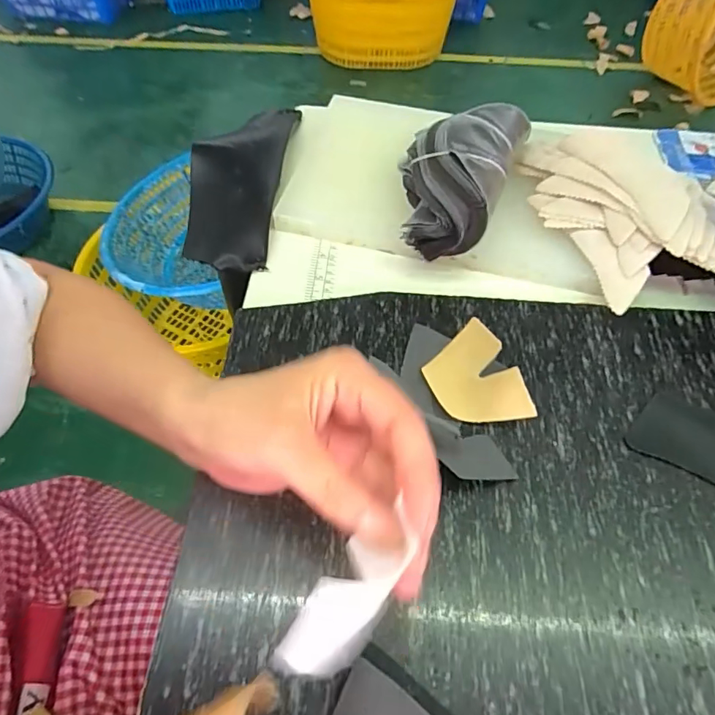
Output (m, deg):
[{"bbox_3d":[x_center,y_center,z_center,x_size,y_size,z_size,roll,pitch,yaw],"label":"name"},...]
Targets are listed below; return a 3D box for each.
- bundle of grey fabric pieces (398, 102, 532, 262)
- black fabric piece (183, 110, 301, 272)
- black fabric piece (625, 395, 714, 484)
[{"bbox_3d":[0.085,-0.164,0.424,0.089,0.065,0.186,20,58,12],"label":"bundle of grey fabric pieces"},{"bbox_3d":[-0.109,-0.181,0.462,0.074,0.041,0.231,3,56,0],"label":"black fabric piece"},{"bbox_3d":[0.231,0.059,0.316,0.095,0.004,0.055,29,60,17],"label":"black fabric piece"}]

